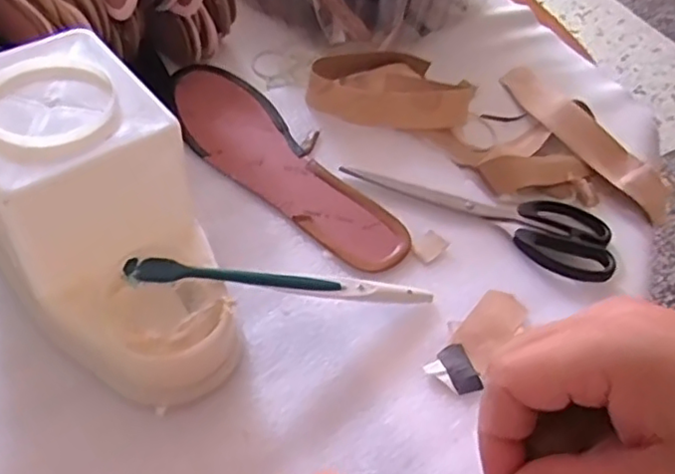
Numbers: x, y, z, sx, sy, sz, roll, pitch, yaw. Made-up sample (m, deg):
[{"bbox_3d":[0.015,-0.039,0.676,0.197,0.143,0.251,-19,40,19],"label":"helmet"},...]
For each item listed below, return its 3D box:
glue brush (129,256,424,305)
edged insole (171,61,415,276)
[{"bbox_3d":[-0.027,0.028,0.375,0.183,0.009,0.012,8,47,-22],"label":"glue brush"},{"bbox_3d":[-0.045,-0.060,0.487,0.248,0.007,0.078,40,57,22],"label":"edged insole"}]

